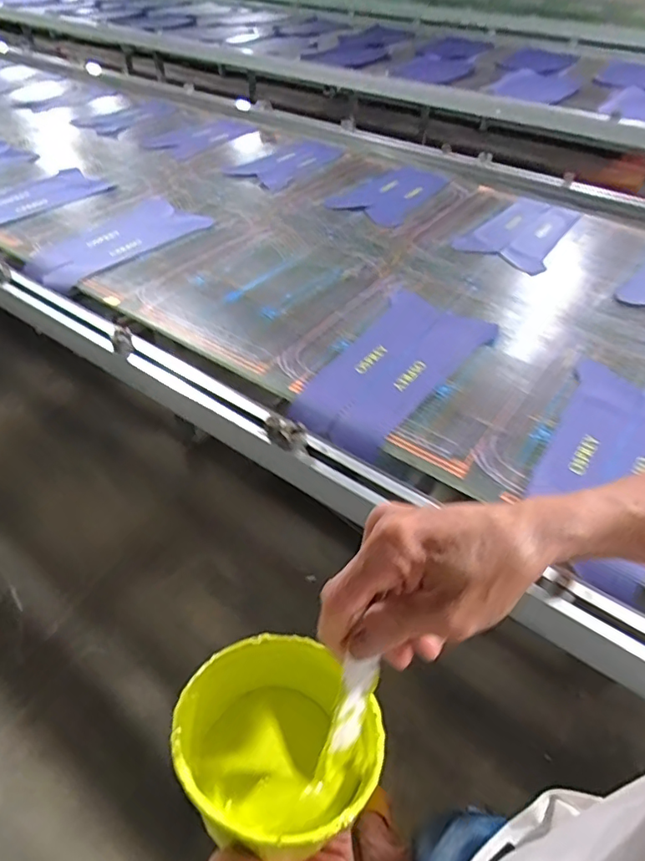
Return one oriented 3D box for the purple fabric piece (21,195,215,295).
[{"bbox_3d":[-0.500,-0.459,1.256,0.245,0.015,0.419,31,55,27],"label":"purple fabric piece"}]

